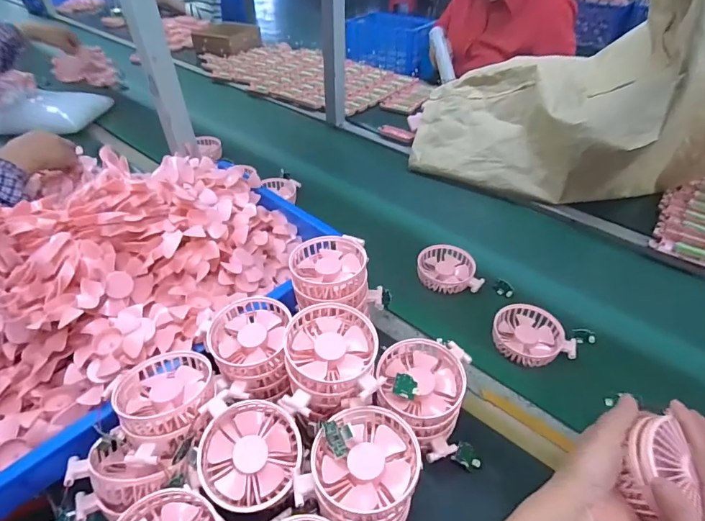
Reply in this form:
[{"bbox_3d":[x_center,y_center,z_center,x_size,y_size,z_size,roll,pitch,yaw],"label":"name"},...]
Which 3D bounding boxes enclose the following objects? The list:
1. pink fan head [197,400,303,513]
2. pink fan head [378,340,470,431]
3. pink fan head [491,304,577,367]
[{"bbox_3d":[-0.098,0.179,0.386,0.086,0.038,0.086,3,66,-7],"label":"pink fan head"},{"bbox_3d":[0.072,0.125,0.433,0.090,0.036,0.087,0,41,0],"label":"pink fan head"},{"bbox_3d":[0.241,0.103,0.567,0.091,0.026,0.091,0,41,0],"label":"pink fan head"}]

